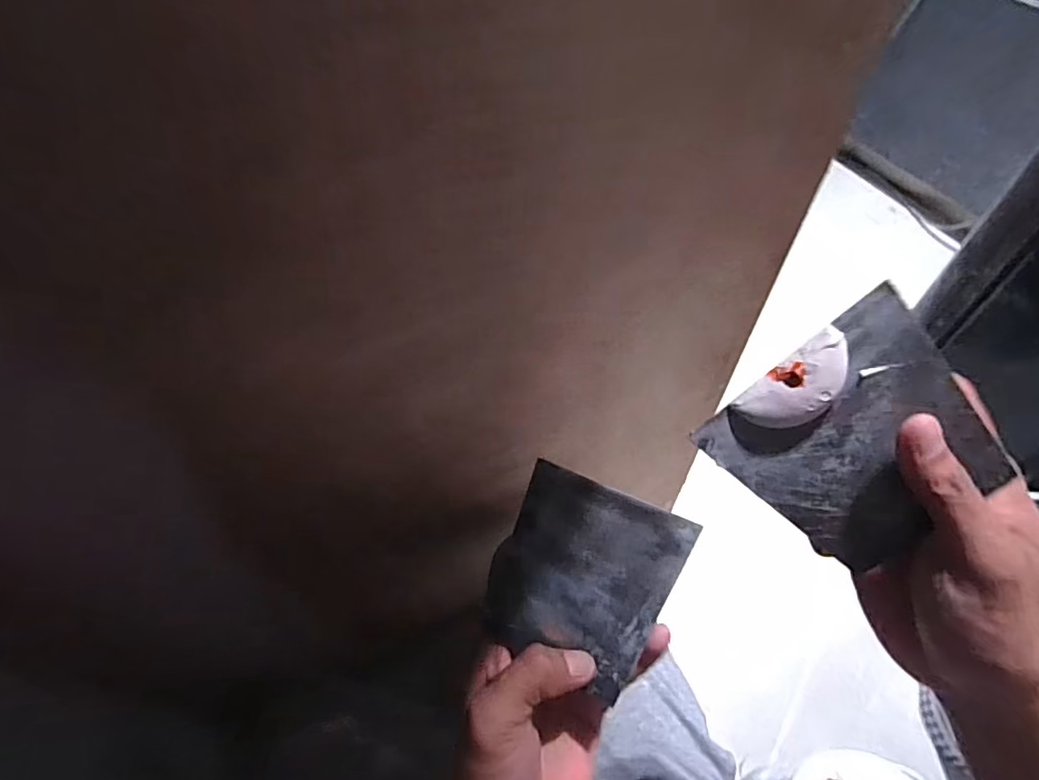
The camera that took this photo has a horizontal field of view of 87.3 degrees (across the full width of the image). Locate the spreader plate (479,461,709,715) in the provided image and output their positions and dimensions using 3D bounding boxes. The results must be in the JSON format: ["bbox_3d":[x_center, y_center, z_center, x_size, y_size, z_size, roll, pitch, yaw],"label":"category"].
[{"bbox_3d":[0.032,0.098,0.293,0.092,0.004,0.095,20,75,27],"label":"spreader plate"}]

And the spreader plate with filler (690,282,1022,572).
[{"bbox_3d":[0.153,0.023,0.247,0.102,0.009,0.094,-44,83,16],"label":"spreader plate with filler"}]

